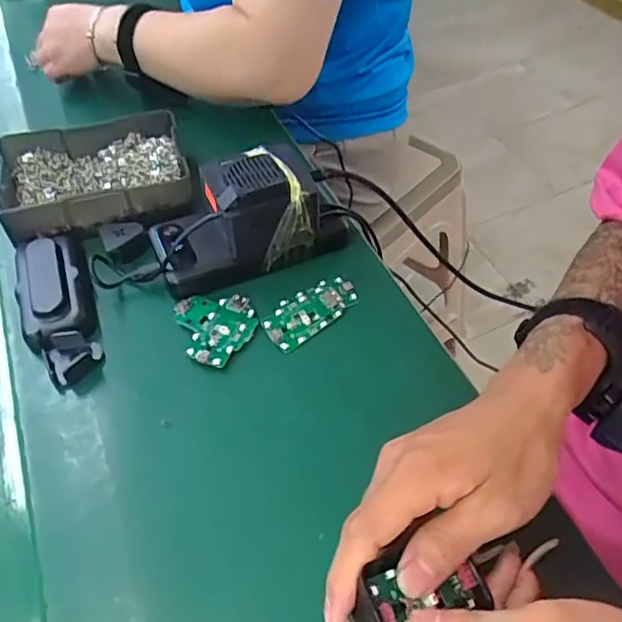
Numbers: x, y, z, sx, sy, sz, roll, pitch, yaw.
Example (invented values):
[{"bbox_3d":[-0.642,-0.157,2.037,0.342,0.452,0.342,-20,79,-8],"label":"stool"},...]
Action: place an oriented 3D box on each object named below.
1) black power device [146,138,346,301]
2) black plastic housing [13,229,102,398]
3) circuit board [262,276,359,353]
[{"bbox_3d":[-0.053,-0.081,0.475,0.151,0.075,0.073,-20,52,-11],"label":"black power device"},{"bbox_3d":[-0.197,-0.010,0.458,0.052,0.031,0.150,-21,52,-12],"label":"black plastic housing"},{"bbox_3d":[0.000,-0.004,0.461,0.083,0.009,0.037,-33,56,-21],"label":"circuit board"}]

